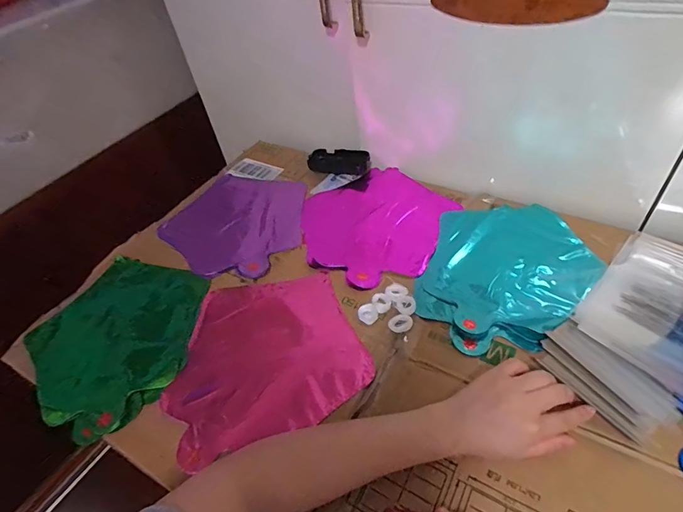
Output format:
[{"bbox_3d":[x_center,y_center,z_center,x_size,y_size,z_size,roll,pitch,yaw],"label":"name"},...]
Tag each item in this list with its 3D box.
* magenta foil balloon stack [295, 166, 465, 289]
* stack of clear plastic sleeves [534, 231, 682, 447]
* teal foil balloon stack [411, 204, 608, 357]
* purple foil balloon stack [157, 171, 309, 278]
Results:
[{"bbox_3d":[0.050,-0.054,0.660,0.230,0.016,0.235,33,59,32],"label":"magenta foil balloon stack"},{"bbox_3d":[0.373,0.068,0.497,0.332,0.030,0.139,-34,52,-28],"label":"stack of clear plastic sleeves"},{"bbox_3d":[0.221,0.015,0.557,0.203,0.010,0.268,14,51,20],"label":"teal foil balloon stack"},{"bbox_3d":[-0.175,-0.053,0.687,0.231,0.019,0.222,5,48,12],"label":"purple foil balloon stack"}]

